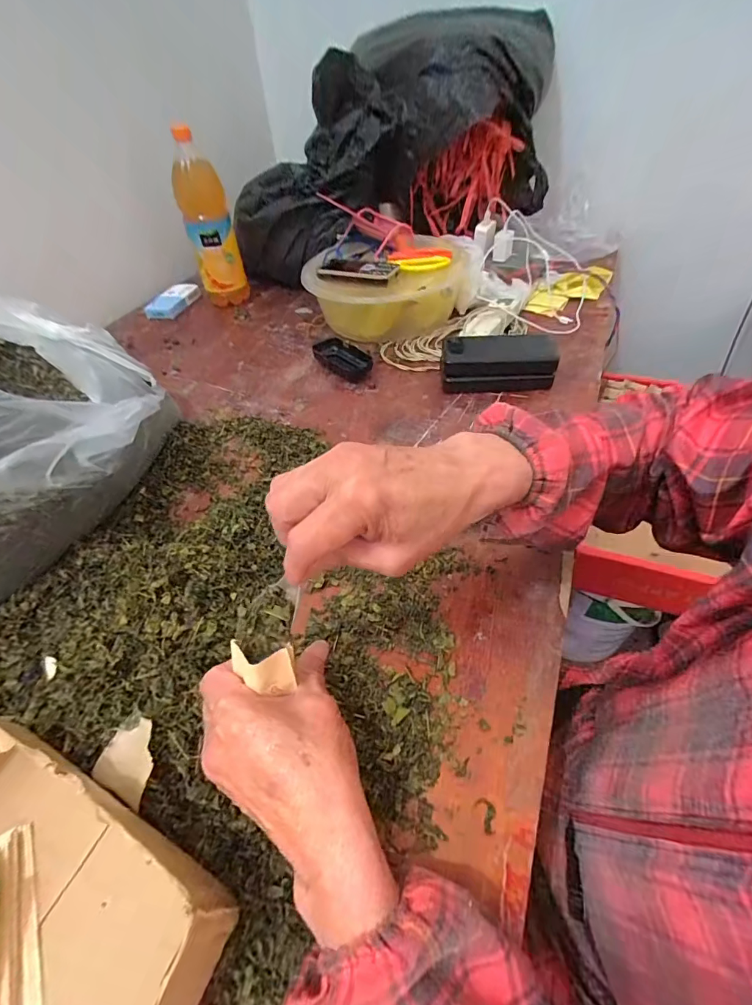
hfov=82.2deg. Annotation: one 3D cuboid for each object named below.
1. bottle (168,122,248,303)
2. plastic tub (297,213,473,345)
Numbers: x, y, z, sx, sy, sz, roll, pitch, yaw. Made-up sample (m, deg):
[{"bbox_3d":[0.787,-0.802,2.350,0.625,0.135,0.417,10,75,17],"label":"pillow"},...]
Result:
[{"bbox_3d":[-0.321,-0.529,0.833,0.089,0.264,0.082,-14,49,-8],"label":"bottle"},{"bbox_3d":[0.017,-0.396,0.778,0.292,0.126,0.228,10,50,13],"label":"plastic tub"}]

